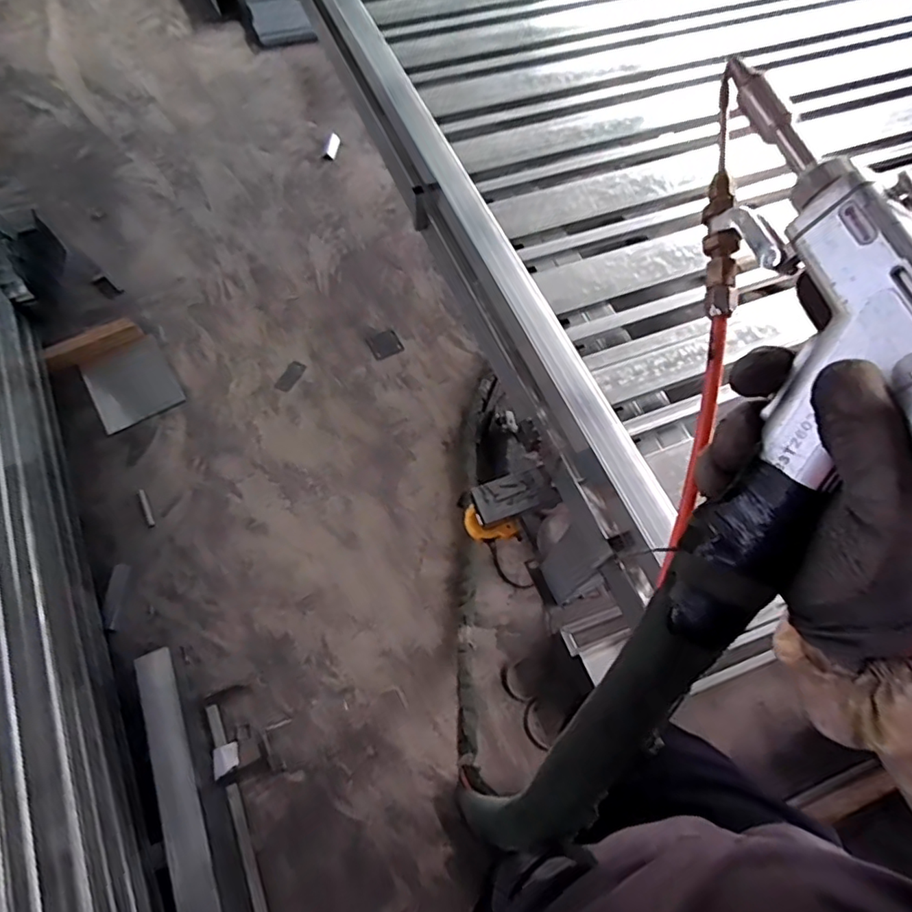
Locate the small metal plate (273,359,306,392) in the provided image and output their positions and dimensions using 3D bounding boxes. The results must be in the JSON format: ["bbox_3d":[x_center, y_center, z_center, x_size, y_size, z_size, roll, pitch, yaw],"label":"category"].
[{"bbox_3d":[-0.521,-0.250,1.705,0.055,0.010,0.117,25,61,7],"label":"small metal plate"}]

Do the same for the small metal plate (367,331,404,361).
[{"bbox_3d":[-0.232,-0.366,1.770,0.100,0.005,0.091,-22,64,-14],"label":"small metal plate"}]

